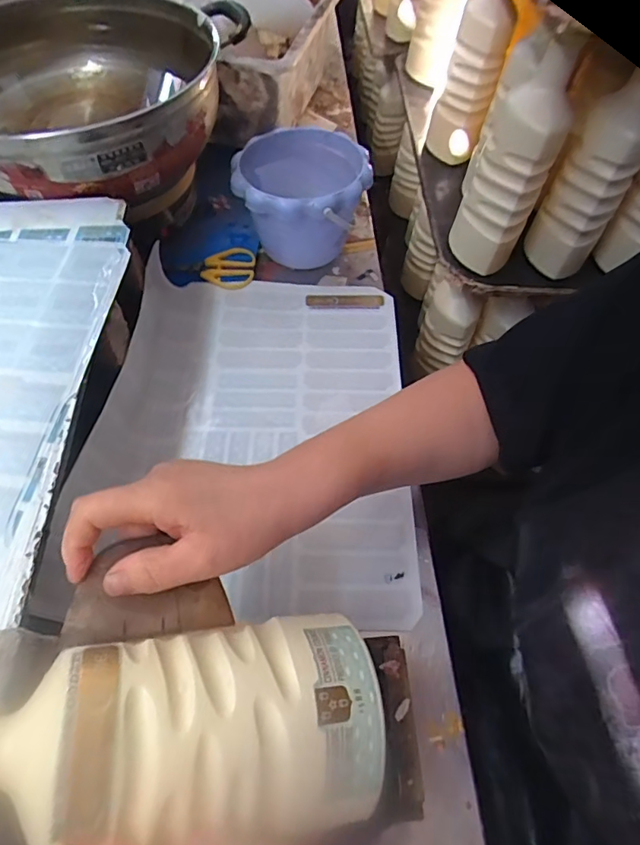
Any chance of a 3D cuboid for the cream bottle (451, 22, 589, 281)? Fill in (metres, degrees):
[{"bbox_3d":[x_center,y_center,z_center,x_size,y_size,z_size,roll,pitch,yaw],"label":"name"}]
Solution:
[{"bbox_3d":[0.199,-0.267,0.525,0.077,0.222,0.091,20,58,9],"label":"cream bottle"}]

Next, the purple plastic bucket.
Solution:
[{"bbox_3d":[-0.022,-0.262,0.611,0.152,0.118,0.142,2,57,-3],"label":"purple plastic bucket"}]

